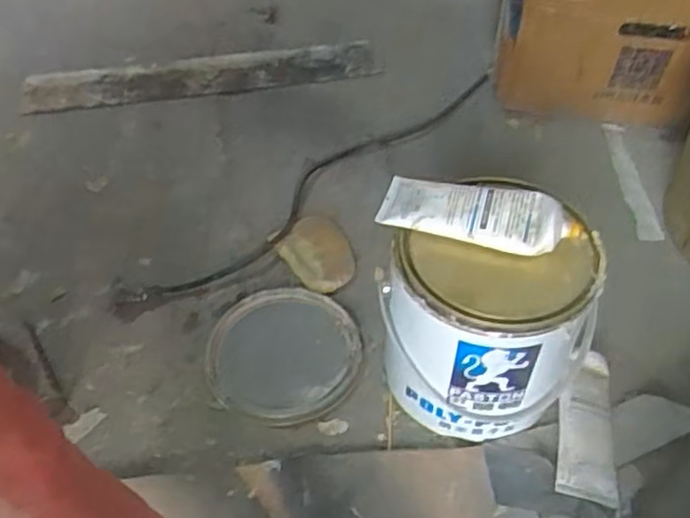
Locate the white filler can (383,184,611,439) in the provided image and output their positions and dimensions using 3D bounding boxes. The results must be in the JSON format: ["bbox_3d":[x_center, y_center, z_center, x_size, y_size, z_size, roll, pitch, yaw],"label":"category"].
[{"bbox_3d":[0.111,0.051,0.548,0.130,0.169,0.143,-36,57,-27],"label":"white filler can"}]

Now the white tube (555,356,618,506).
[{"bbox_3d":[0.199,0.136,0.568,0.048,0.027,0.123,7,49,7],"label":"white tube"}]

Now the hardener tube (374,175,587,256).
[{"bbox_3d":[0.099,-0.035,0.508,0.142,0.022,0.046,12,50,11],"label":"hardener tube"}]

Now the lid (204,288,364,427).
[{"bbox_3d":[-0.056,0.085,0.632,0.136,0.007,0.136,0,49,0],"label":"lid"}]

